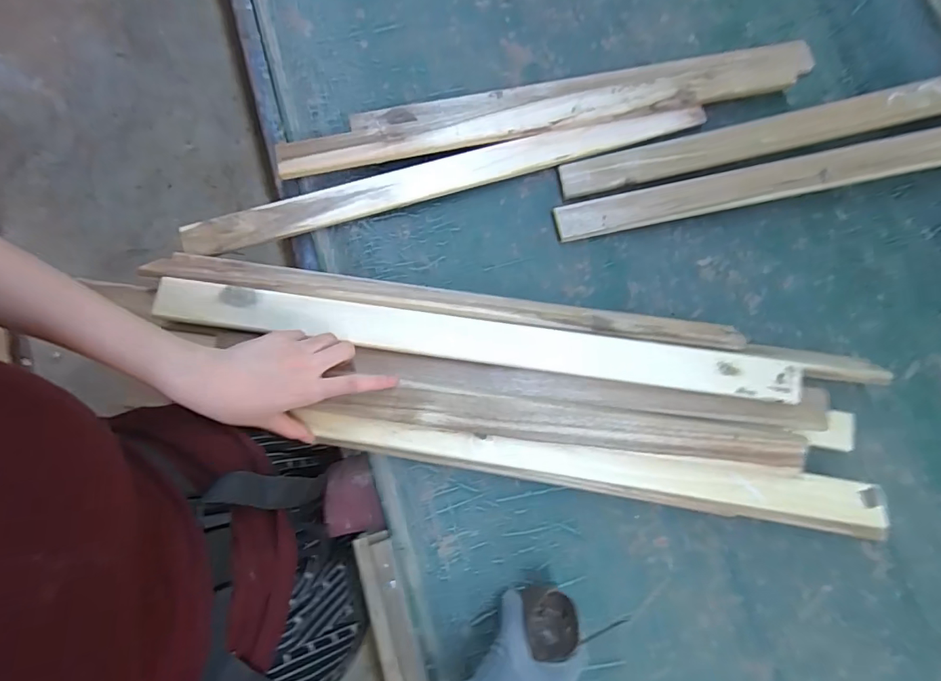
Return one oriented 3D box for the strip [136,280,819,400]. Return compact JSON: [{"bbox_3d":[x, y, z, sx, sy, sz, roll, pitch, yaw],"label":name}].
[{"bbox_3d":[0.008,0.000,0.452,0.590,0.016,0.042,8,78,-1],"label":"strip"}]

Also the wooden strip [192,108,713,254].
[{"bbox_3d":[-0.024,-0.189,0.553,0.589,0.018,0.043,-15,79,-5],"label":"wooden strip"}]

